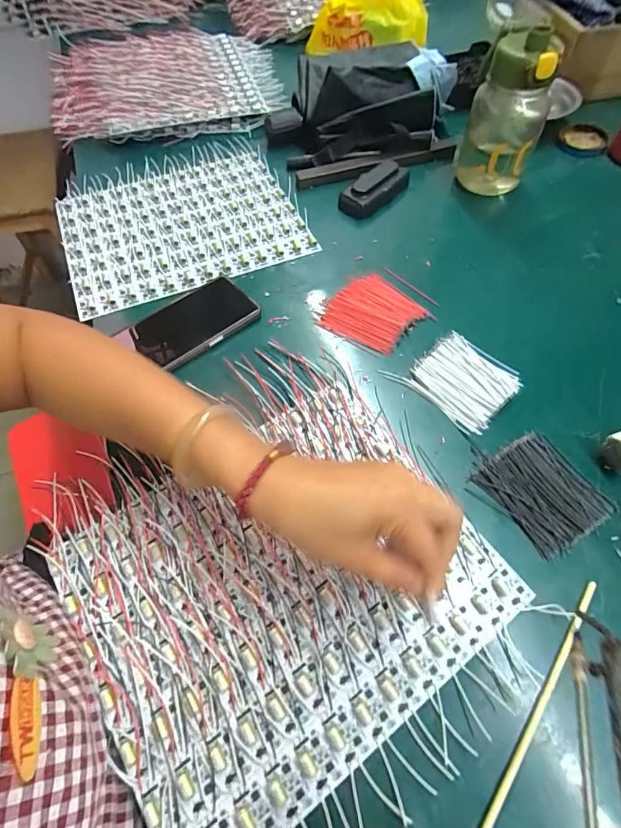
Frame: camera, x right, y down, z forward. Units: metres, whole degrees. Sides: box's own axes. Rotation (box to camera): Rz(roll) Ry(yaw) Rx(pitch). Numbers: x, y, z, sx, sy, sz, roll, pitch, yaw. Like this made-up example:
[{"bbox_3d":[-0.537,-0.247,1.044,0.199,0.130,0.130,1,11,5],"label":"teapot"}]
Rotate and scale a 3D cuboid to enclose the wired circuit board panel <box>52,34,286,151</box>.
[{"bbox_3d":[-0.250,-0.574,0.721,0.383,0.054,0.321,-7,66,-2],"label":"wired circuit board panel"}]

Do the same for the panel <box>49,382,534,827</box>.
[{"bbox_3d":[-0.018,0.126,0.318,0.281,0.012,0.238,-32,65,-15],"label":"panel"}]

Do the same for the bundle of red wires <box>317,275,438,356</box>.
[{"bbox_3d":[0.068,-0.110,0.454,0.090,0.010,0.094,40,73,17],"label":"bundle of red wires"}]

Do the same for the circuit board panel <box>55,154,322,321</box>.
[{"bbox_3d":[-0.170,-0.248,0.546,0.291,0.010,0.242,-20,63,-10],"label":"circuit board panel"}]

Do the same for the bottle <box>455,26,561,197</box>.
[{"bbox_3d":[0.237,-0.355,0.505,0.087,0.157,0.073,17,61,10],"label":"bottle"}]

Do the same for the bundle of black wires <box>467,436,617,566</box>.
[{"bbox_3d":[0.194,0.064,0.351,0.086,0.010,0.091,-32,69,-12],"label":"bundle of black wires"}]

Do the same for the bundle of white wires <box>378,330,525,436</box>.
[{"bbox_3d":[0.146,-0.036,0.409,0.091,0.012,0.099,-39,71,-14],"label":"bundle of white wires"}]

